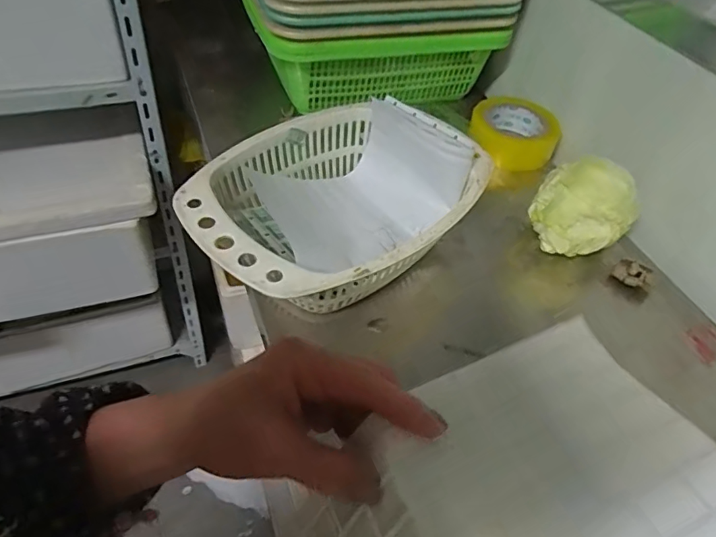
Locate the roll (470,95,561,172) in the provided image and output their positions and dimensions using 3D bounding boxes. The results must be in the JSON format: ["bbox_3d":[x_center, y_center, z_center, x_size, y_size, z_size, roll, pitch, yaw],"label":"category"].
[{"bbox_3d":[0.219,-0.198,0.729,0.111,0.066,0.111,3,47,-4],"label":"roll"}]

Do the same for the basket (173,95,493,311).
[{"bbox_3d":[-0.024,-0.051,0.535,0.214,0.119,0.290,36,53,24],"label":"basket"}]

